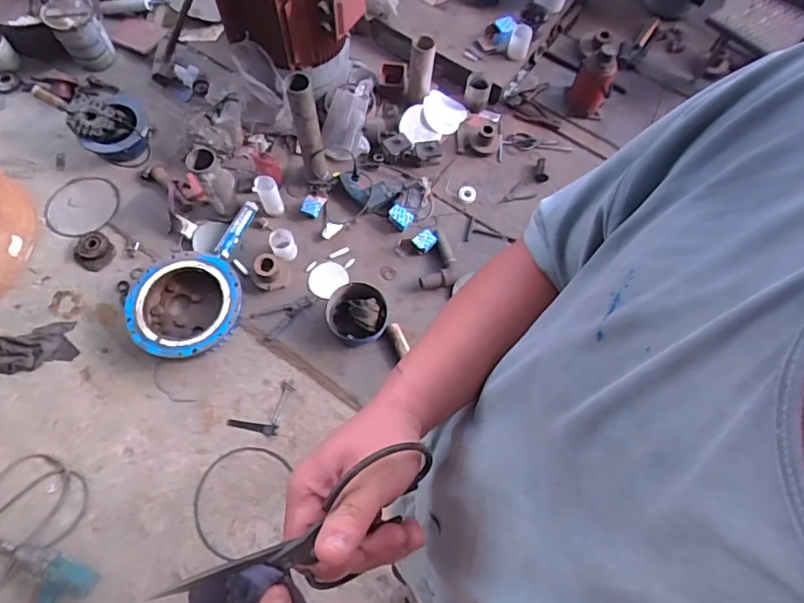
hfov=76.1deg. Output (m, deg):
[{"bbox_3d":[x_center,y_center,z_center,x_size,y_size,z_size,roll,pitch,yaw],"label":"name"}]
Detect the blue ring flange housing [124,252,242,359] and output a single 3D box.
[{"bbox_3d":[-0.705,0.012,1.688,0.352,0.129,0.380,1,66,-2],"label":"blue ring flange housing"}]

